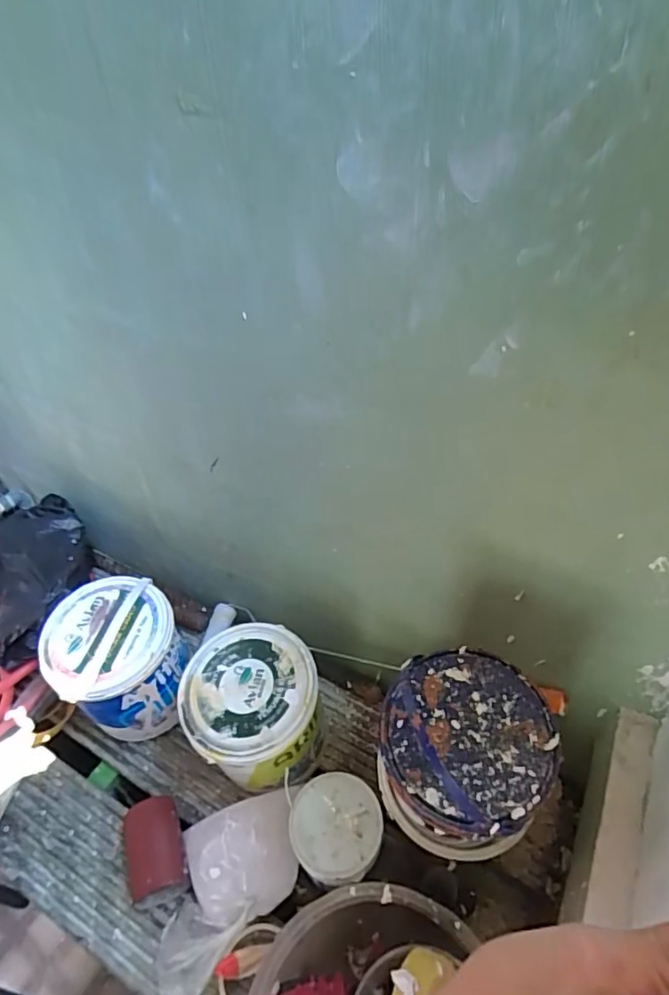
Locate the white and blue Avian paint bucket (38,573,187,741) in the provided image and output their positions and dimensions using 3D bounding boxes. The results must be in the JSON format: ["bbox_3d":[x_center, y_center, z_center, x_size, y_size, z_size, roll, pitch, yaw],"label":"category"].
[{"bbox_3d":[-0.319,0.252,0.827,0.171,0.207,0.168,0,44,0],"label":"white and blue Avian paint bucket"}]

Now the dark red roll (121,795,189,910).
[{"bbox_3d":[-0.240,0.469,0.725,0.079,0.061,0.114,-15,46,-15],"label":"dark red roll"}]

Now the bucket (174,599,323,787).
[{"bbox_3d":[-0.111,0.299,0.754,0.168,0.168,0.167,0,44,0],"label":"bucket"}]

